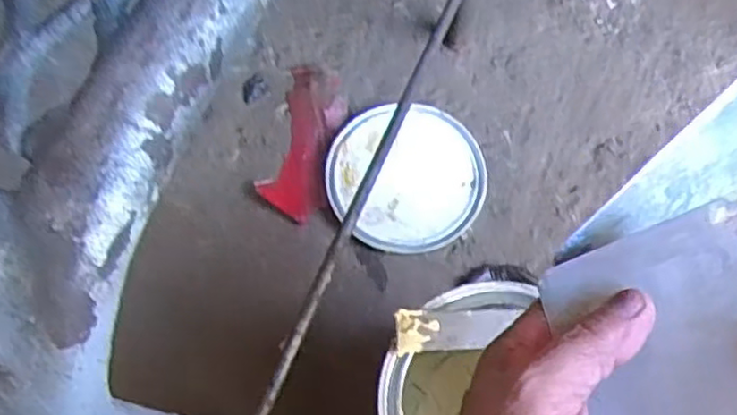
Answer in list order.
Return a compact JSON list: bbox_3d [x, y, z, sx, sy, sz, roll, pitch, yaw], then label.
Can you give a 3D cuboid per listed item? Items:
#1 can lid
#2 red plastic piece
[{"bbox_3d":[0.037,-0.031,0.662,0.148,0.019,0.147,0,67,0],"label":"can lid"},{"bbox_3d":[-0.064,-0.067,0.689,0.067,0.015,0.163,9,67,3],"label":"red plastic piece"}]

